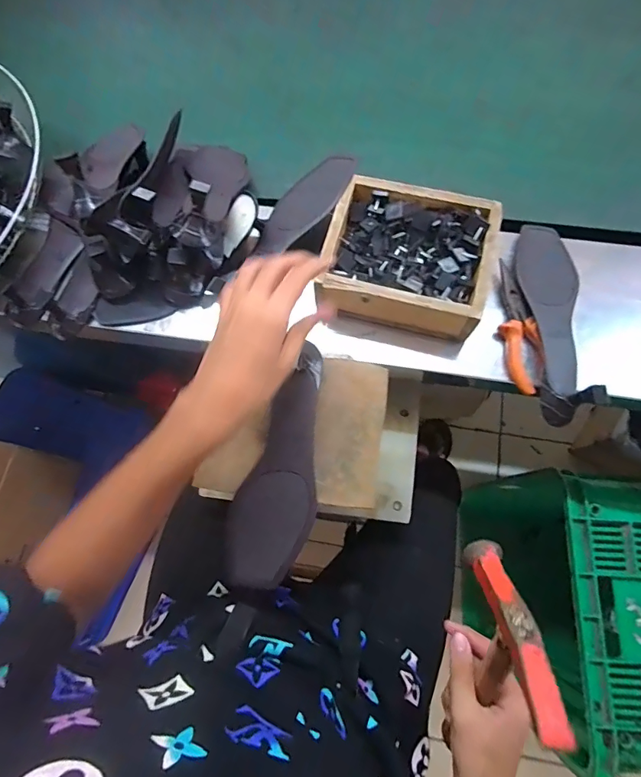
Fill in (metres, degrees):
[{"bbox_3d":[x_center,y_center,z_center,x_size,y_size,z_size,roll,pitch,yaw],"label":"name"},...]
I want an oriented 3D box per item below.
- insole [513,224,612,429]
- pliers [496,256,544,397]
[{"bbox_3d":[0.264,-0.084,0.484,0.077,0.048,0.241,0,73,2],"label":"insole"},{"bbox_3d":[0.222,-0.069,0.494,0.039,0.020,0.152,-10,73,-1],"label":"pliers"}]

